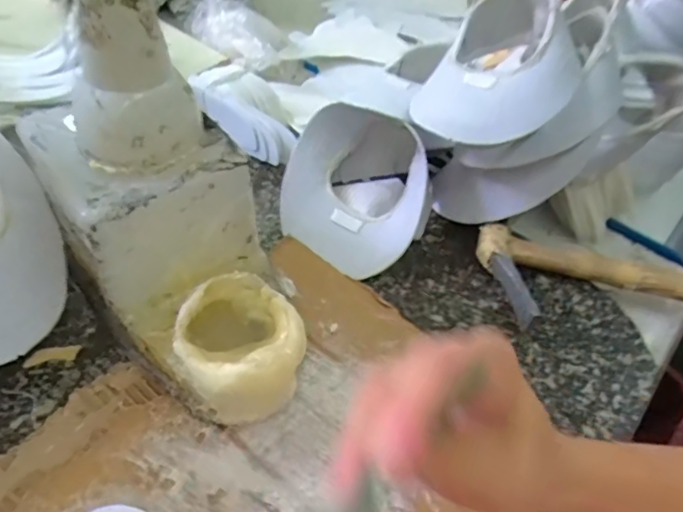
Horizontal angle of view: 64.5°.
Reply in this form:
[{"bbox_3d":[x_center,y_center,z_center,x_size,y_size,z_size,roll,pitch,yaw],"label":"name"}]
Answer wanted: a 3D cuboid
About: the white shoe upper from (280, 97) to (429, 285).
[{"bbox_3d":[0.011,-0.068,0.435,0.110,0.079,0.144,4,49,-3],"label":"white shoe upper"}]

